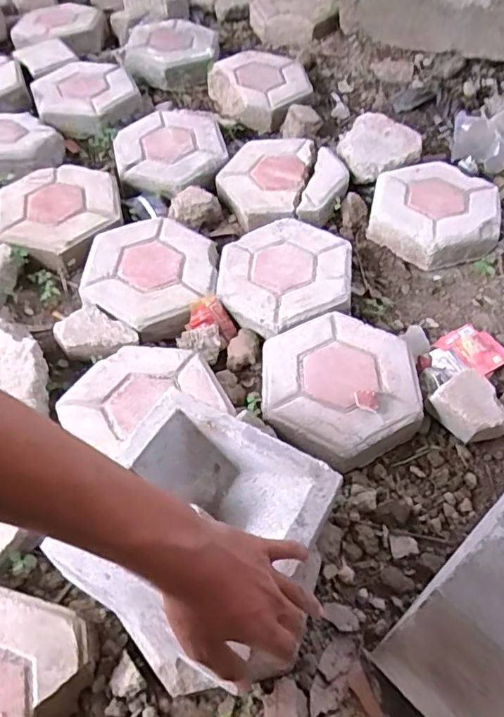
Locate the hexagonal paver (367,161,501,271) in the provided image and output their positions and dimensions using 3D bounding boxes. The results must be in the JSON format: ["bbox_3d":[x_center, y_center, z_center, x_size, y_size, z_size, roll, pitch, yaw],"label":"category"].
[{"bbox_3d":[0.301,-0.250,0.903,0.194,0.056,0.228,10,56,6],"label":"hexagonal paver"}]

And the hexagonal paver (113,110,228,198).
[{"bbox_3d":[-0.152,-0.386,1.017,0.204,0.038,0.245,-11,56,-8],"label":"hexagonal paver"}]

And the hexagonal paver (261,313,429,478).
[{"bbox_3d":[0.113,0.037,0.709,0.196,0.054,0.220,0,56,-1],"label":"hexagonal paver"}]

